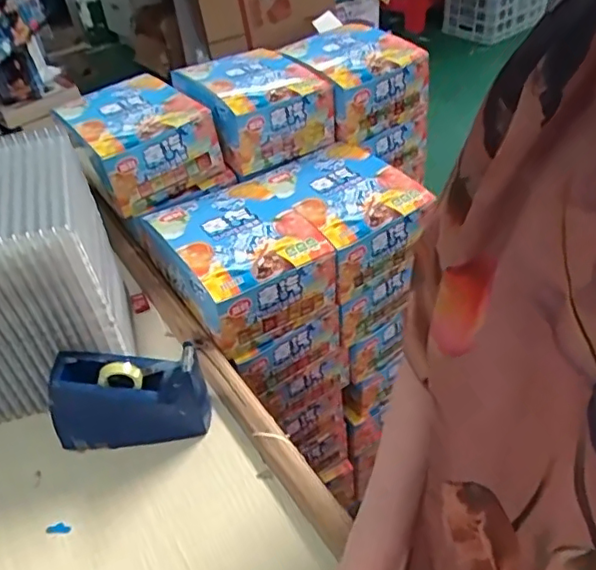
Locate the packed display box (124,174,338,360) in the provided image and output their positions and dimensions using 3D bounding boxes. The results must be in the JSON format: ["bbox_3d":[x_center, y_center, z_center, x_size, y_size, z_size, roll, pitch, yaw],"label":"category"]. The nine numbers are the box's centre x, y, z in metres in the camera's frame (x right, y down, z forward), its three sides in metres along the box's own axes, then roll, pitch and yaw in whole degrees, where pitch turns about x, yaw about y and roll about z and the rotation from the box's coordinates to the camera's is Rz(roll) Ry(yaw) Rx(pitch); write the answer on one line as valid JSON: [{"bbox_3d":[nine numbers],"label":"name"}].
[{"bbox_3d":[-0.080,-0.041,0.702,0.160,0.092,0.221,-26,45,-21],"label":"packed display box"}]

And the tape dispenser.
[{"bbox_3d":[-0.154,0.103,0.533,0.134,0.092,0.046,-7,41,-2],"label":"tape dispenser"}]

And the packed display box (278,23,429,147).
[{"bbox_3d":[0.084,-0.306,0.858,0.156,0.100,0.170,-24,44,-20],"label":"packed display box"}]

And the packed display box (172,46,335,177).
[{"bbox_3d":[-0.064,-0.256,0.819,0.165,0.090,0.176,-25,45,-20],"label":"packed display box"}]

